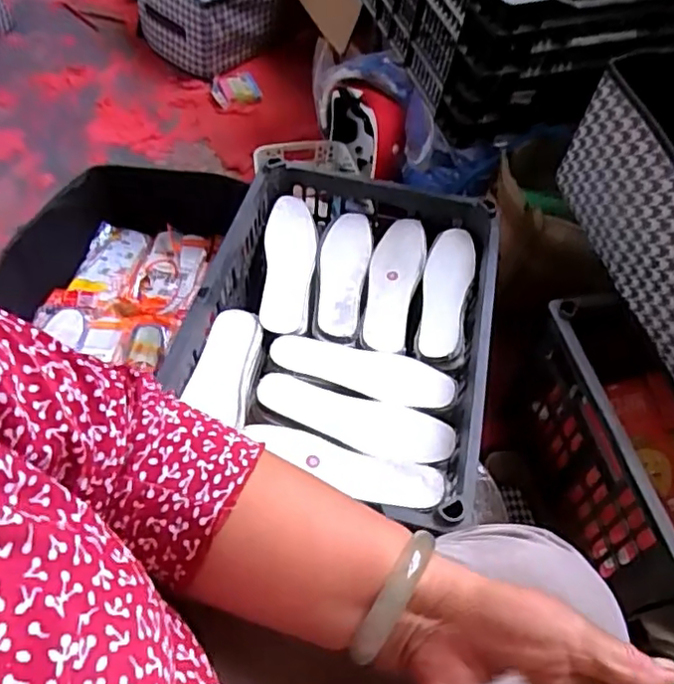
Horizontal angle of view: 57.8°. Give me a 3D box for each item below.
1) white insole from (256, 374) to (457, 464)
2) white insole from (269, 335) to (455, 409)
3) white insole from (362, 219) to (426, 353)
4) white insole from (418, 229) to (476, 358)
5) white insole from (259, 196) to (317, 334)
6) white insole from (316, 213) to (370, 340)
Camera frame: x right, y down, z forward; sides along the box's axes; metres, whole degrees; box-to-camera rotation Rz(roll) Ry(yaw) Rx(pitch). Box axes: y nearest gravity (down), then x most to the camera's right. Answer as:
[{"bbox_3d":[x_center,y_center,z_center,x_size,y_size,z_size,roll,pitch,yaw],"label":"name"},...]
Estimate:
[{"bbox_3d":[0.018,0.088,0.683,0.221,0.012,0.071,15,51,9],"label":"white insole"},{"bbox_3d":[0.029,0.032,0.730,0.217,0.008,0.074,12,51,7],"label":"white insole"},{"bbox_3d":[0.074,-0.082,0.809,0.066,0.026,0.212,13,51,7],"label":"white insole"},{"bbox_3d":[0.142,-0.069,0.797,0.061,0.028,0.201,12,51,7],"label":"white insole"},{"bbox_3d":[-0.064,-0.105,0.817,0.069,0.016,0.209,9,61,-15],"label":"white insole"},{"bbox_3d":[0.006,-0.094,0.817,0.065,0.022,0.210,8,51,3],"label":"white insole"}]

